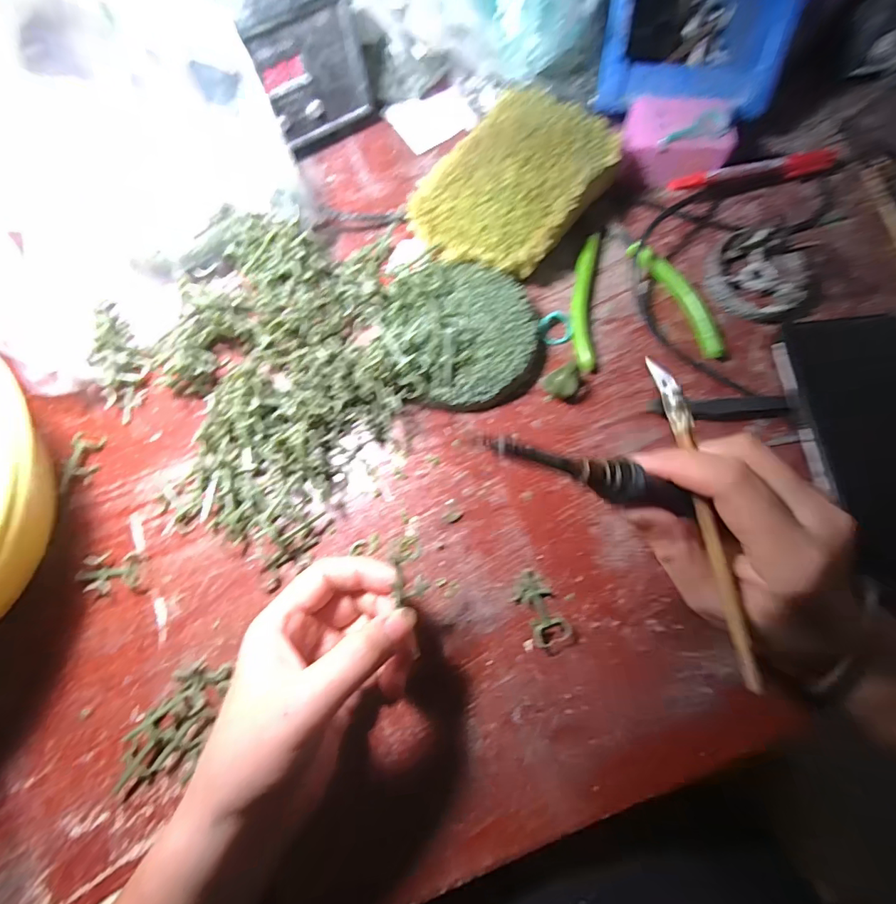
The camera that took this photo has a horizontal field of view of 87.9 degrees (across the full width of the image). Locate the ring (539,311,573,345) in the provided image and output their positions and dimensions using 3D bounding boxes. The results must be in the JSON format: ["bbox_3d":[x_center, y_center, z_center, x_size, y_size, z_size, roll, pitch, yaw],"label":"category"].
[{"bbox_3d":[0.076,-0.088,0.329,0.022,0.009,0.022,0,76,1],"label":"ring"}]

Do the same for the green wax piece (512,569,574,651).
[{"bbox_3d":[0.055,0.094,0.278,0.023,0.008,0.046,-29,77,-6],"label":"green wax piece"}]

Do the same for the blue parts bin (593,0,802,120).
[{"bbox_3d":[0.183,-0.333,0.353,0.123,0.071,0.158,10,76,3],"label":"blue parts bin"}]

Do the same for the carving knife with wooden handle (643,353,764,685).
[{"bbox_3d":[0.120,0.029,0.218,0.009,0.012,0.157,-11,80,-2],"label":"carving knife with wooden handle"}]

